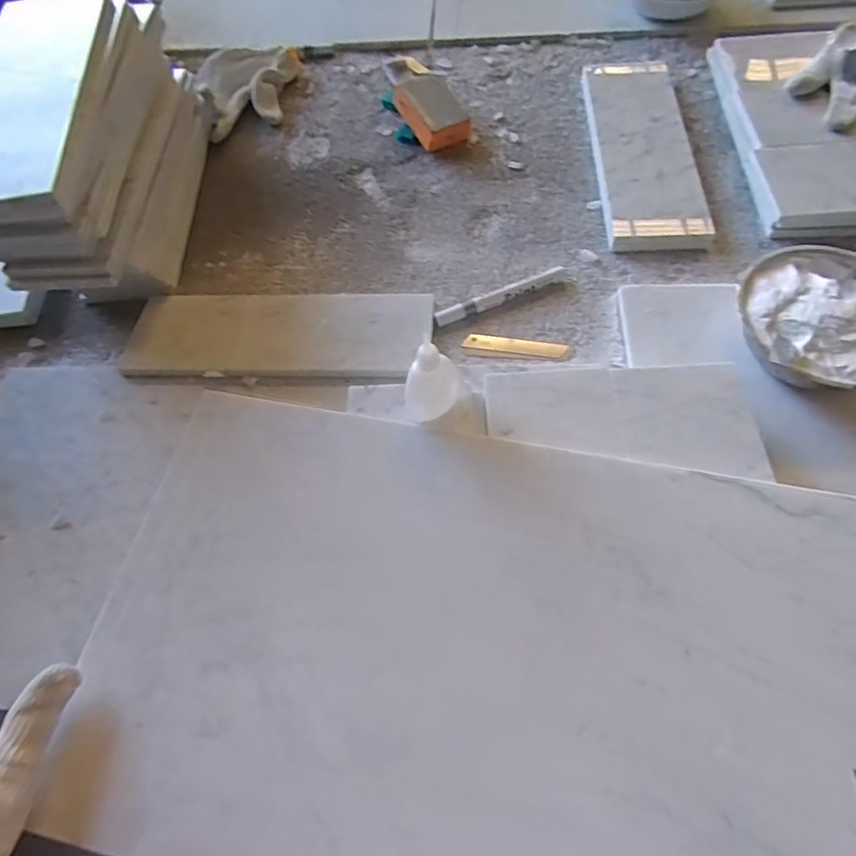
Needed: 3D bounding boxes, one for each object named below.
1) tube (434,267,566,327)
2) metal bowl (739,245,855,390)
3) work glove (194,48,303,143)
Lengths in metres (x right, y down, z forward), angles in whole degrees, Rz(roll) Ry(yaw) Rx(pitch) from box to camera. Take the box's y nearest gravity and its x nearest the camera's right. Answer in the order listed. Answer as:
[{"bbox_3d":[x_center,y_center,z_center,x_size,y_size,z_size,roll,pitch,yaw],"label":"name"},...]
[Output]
[{"bbox_3d":[0.075,-0.135,0.576,0.145,0.015,0.018,-23,64,-9],"label":"tube"},{"bbox_3d":[0.340,-0.088,0.489,0.144,0.059,0.138,-1,62,2],"label":"metal bowl"},{"bbox_3d":[-0.231,-0.453,0.751,0.135,0.052,0.126,-13,62,-5],"label":"work glove"}]

